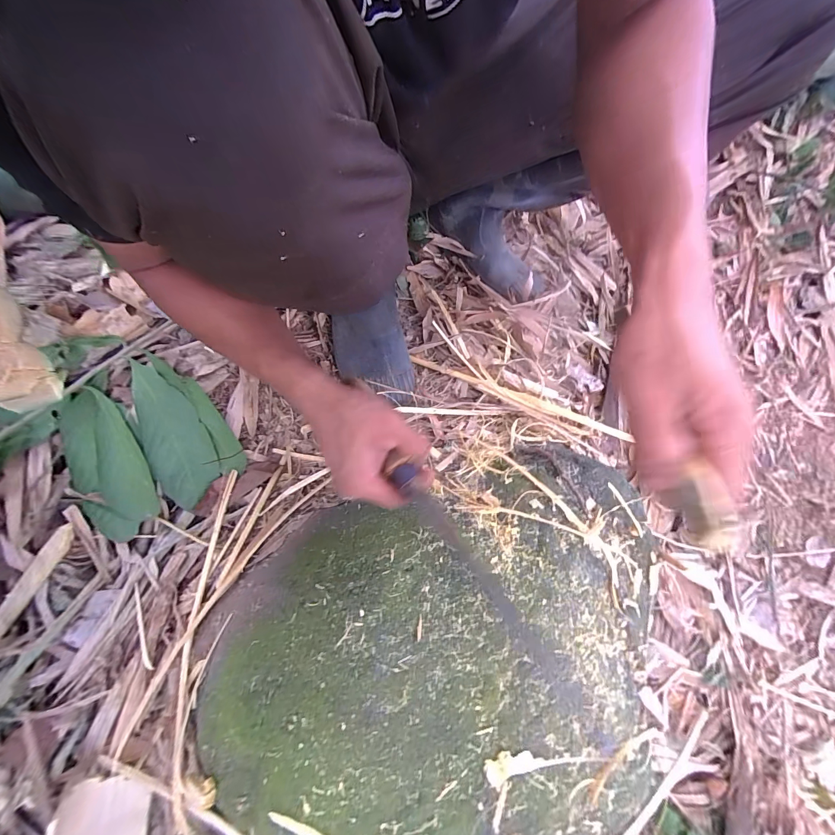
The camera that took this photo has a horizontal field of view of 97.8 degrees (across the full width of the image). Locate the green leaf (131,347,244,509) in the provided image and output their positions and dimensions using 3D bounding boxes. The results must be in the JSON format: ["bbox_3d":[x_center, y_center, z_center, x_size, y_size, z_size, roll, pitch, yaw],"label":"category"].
[{"bbox_3d":[-0.308,0.014,0.471,0.098,0.017,0.184,-31,100,-24],"label":"green leaf"}]

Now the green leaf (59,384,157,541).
[{"bbox_3d":[-0.373,0.055,0.436,0.077,0.013,0.177,-29,91,-15],"label":"green leaf"}]

